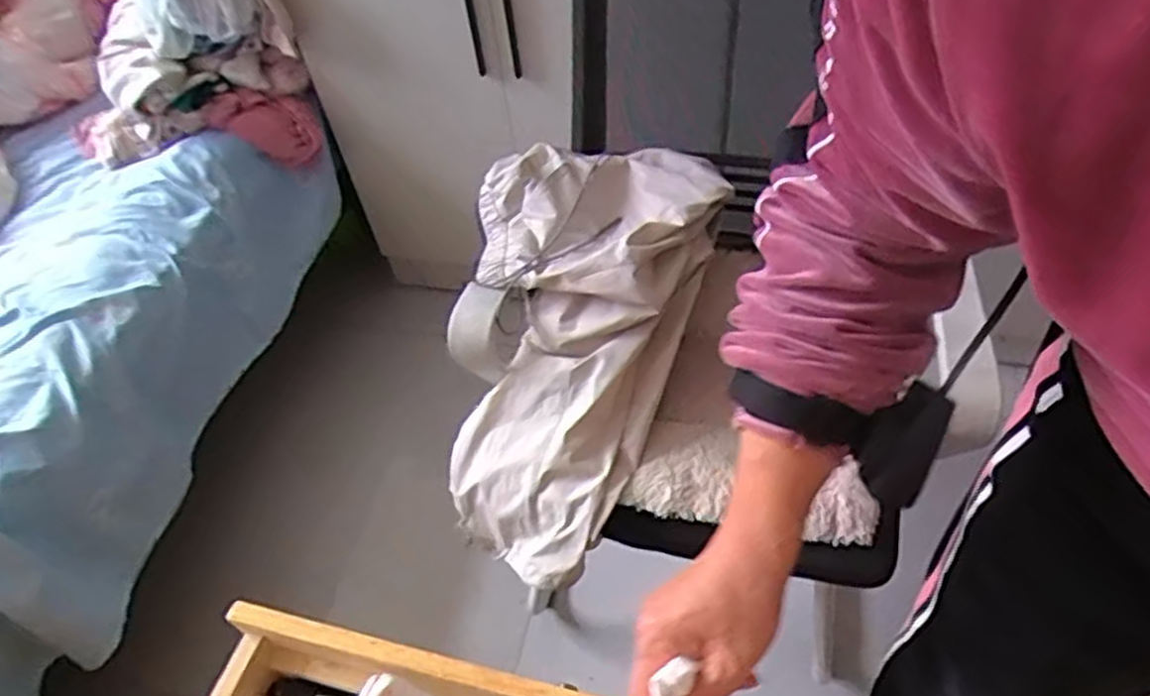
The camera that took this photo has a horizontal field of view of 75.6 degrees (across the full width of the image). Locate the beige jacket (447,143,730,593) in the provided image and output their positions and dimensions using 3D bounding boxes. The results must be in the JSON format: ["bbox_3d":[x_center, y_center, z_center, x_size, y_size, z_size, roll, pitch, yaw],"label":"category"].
[{"bbox_3d":[-0.020,-0.004,0.910,0.283,0.120,0.560,13,88,16],"label":"beige jacket"}]

